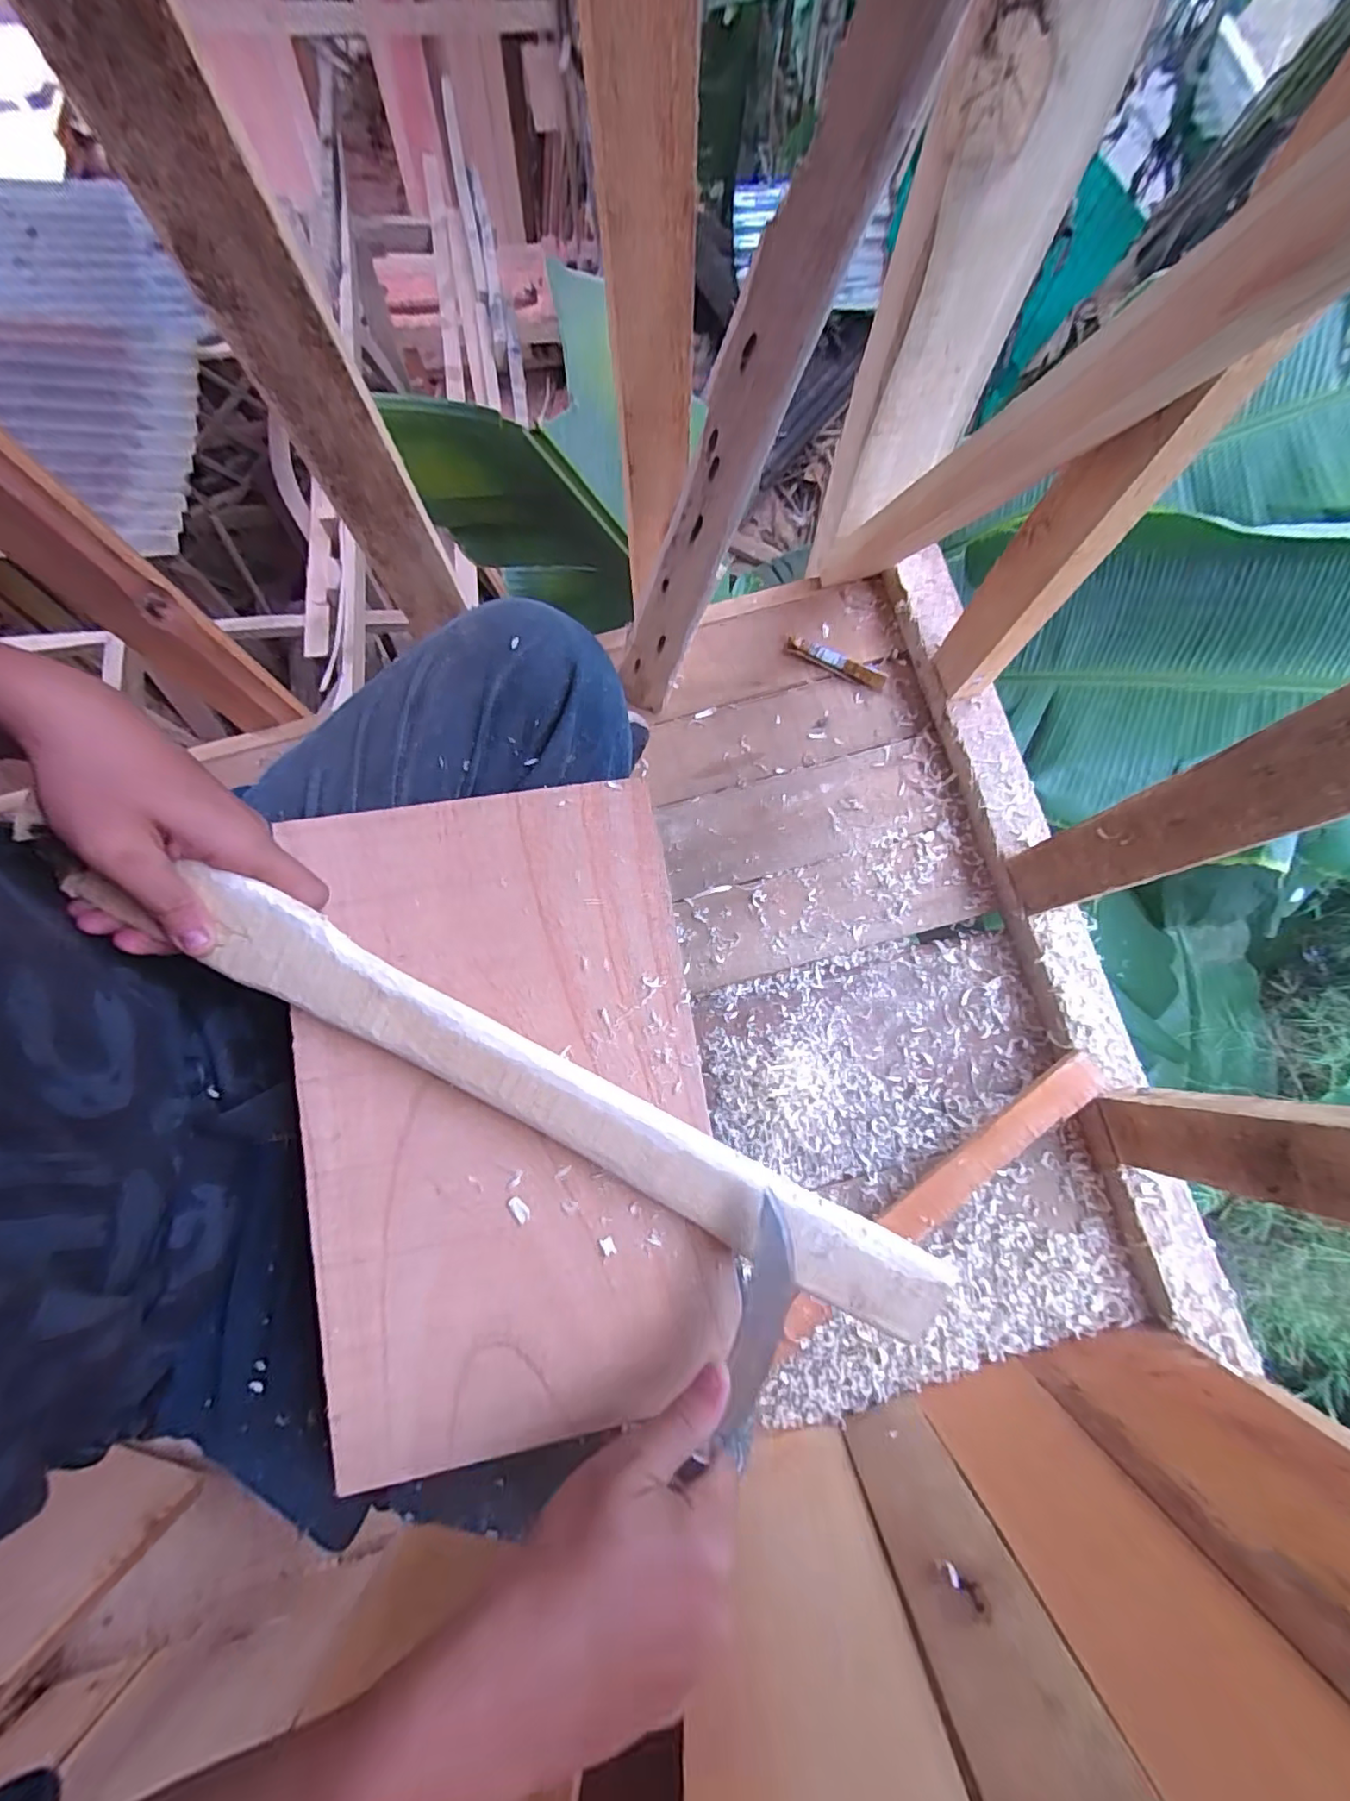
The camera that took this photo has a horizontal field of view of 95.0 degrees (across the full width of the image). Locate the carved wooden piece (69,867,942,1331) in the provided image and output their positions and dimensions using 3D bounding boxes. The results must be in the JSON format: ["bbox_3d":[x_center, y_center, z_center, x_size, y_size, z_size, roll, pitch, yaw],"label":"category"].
[{"bbox_3d":[-0.051,0.107,0.313,0.413,0.028,0.044,30,79,-2],"label":"carved wooden piece"}]

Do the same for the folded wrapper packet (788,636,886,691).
[{"bbox_3d":[0.156,-0.229,0.596,0.099,0.015,0.016,25,79,6],"label":"folded wrapper packet"}]

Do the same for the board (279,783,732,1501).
[{"bbox_3d":[-0.088,0.105,0.322,0.203,0.005,0.321,-9,84,-5],"label":"board"}]

